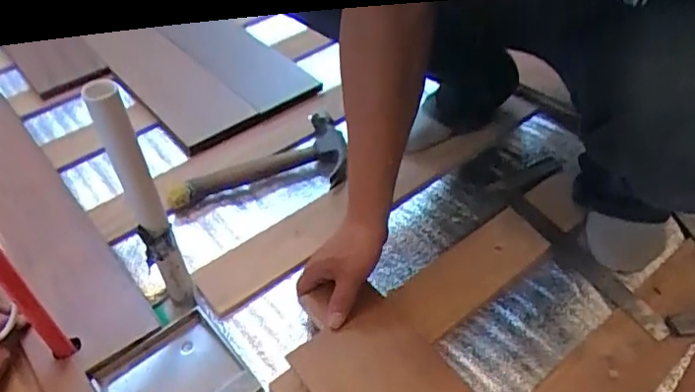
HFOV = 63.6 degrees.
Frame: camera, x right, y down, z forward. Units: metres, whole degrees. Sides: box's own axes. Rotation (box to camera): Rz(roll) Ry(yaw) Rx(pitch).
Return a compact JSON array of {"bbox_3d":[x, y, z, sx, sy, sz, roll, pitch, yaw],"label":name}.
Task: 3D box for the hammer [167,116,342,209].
[{"bbox_3d":[-0.143,-0.056,0.891,0.272,0.041,0.152,-11,44,-6],"label":"hammer"}]

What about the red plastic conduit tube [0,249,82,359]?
[{"bbox_3d":[-0.321,0.109,0.569,0.025,0.190,0.016,-36,54,-27],"label":"red plastic conduit tube"}]

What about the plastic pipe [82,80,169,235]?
[{"bbox_3d":[-0.211,0.015,0.603,0.031,0.319,0.023,-29,51,-22],"label":"plastic pipe"}]

